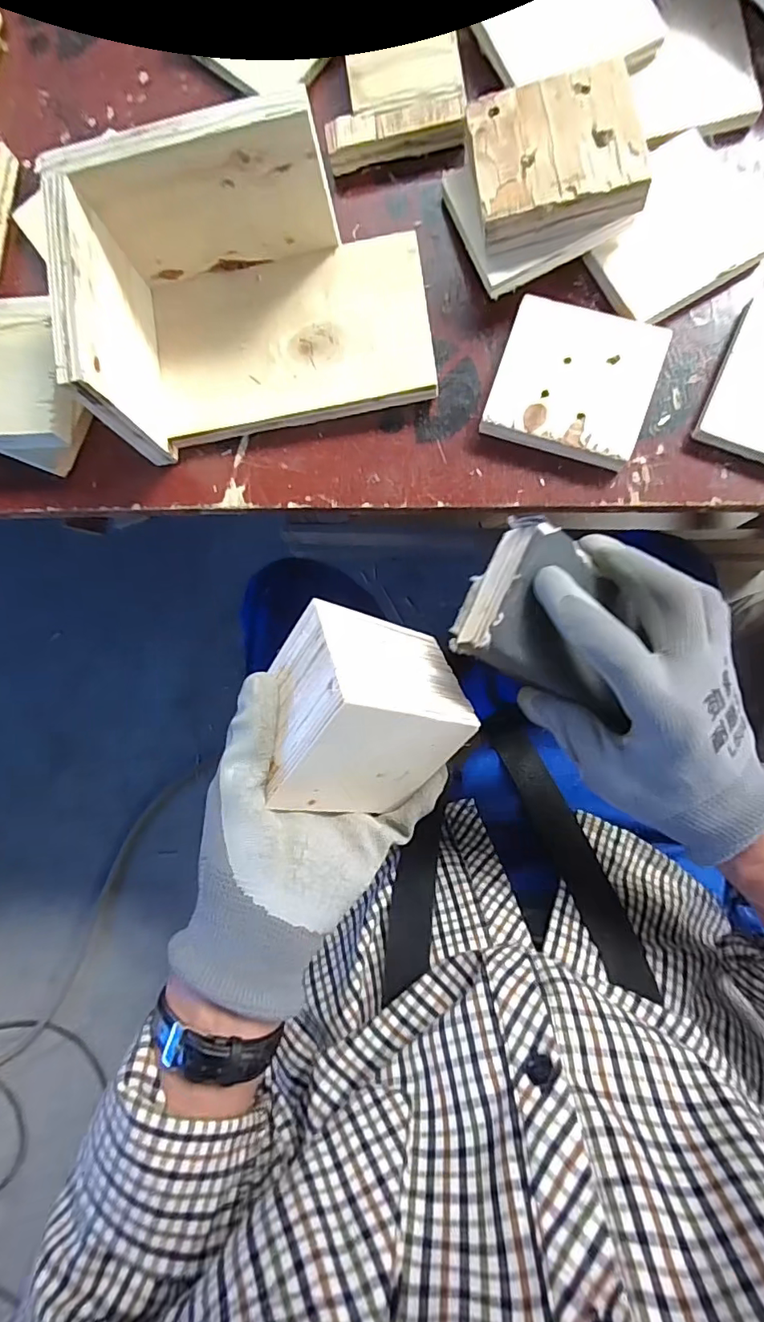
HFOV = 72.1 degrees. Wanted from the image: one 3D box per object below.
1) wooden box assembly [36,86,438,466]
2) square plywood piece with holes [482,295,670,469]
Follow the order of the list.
[{"bbox_3d":[-0.070,-0.211,0.301,0.191,0.091,0.124,-11,87,6],"label":"wooden box assembly"},{"bbox_3d":[0.116,-0.168,0.318,0.089,0.015,0.087,19,89,5],"label":"square plywood piece with holes"}]

